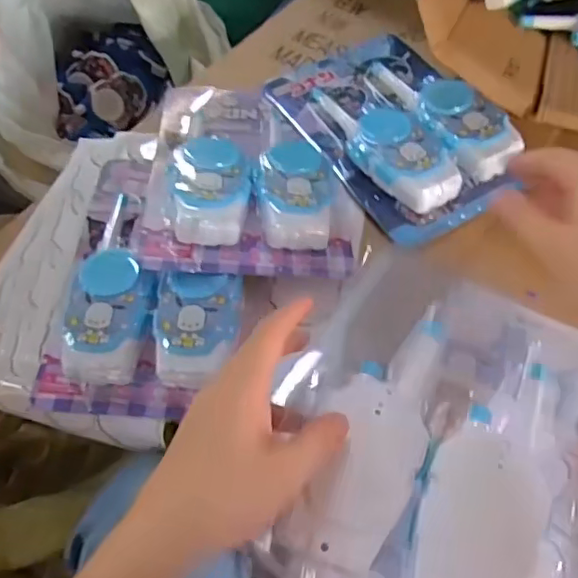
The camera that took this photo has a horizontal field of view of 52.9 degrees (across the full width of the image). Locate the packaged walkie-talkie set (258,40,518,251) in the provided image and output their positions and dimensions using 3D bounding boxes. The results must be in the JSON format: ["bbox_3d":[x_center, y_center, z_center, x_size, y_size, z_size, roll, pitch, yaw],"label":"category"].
[{"bbox_3d":[0.104,-0.162,0.552,0.166,0.055,0.240,-27,62,-15],"label":"packaged walkie-talkie set"}]

